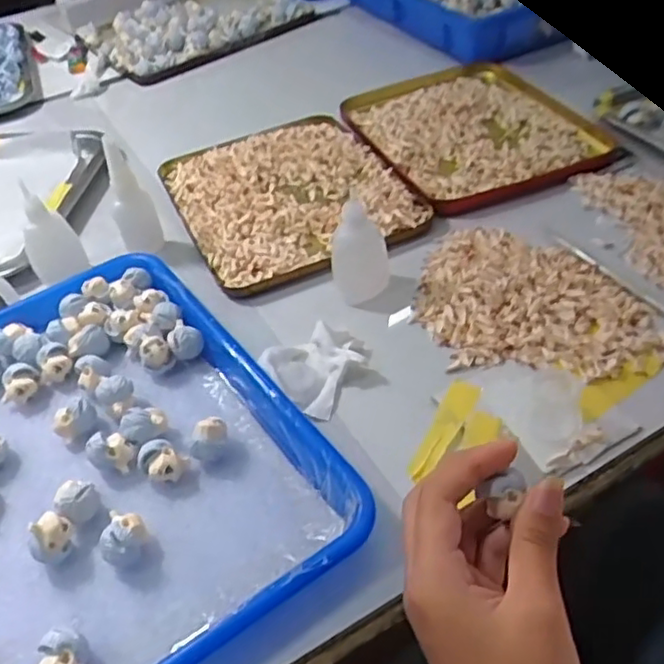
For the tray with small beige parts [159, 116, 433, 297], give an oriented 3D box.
[{"bbox_3d":[-0.043,-0.133,0.628,0.198,0.025,0.242,-21,45,-14],"label":"tray with small beige parts"}]

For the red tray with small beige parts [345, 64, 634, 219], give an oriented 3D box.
[{"bbox_3d":[0.142,-0.214,0.684,0.211,0.018,0.250,-17,44,-9],"label":"red tray with small beige parts"}]

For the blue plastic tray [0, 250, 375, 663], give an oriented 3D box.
[{"bbox_3d":[-0.163,0.070,0.422,0.249,0.032,0.344,-28,47,-20],"label":"blue plastic tray"}]

